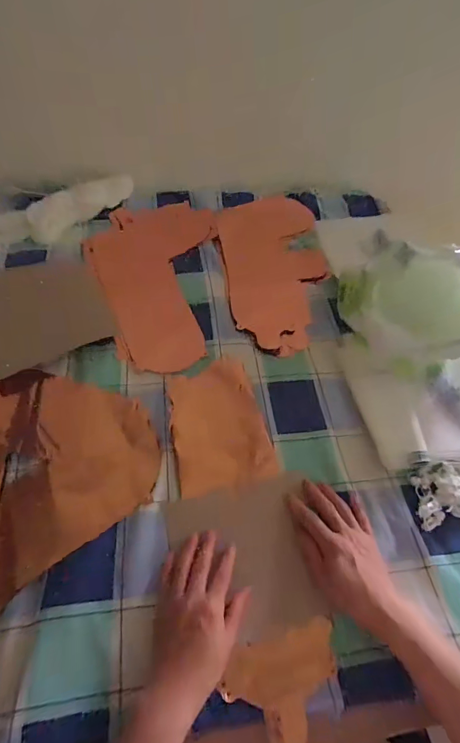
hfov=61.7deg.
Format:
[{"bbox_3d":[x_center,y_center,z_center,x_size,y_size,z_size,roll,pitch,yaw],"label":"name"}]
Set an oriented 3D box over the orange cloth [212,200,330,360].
[{"bbox_3d":[0.086,-0.212,0.757,0.200,0.014,0.437,0,55,-5],"label":"orange cloth"}]

